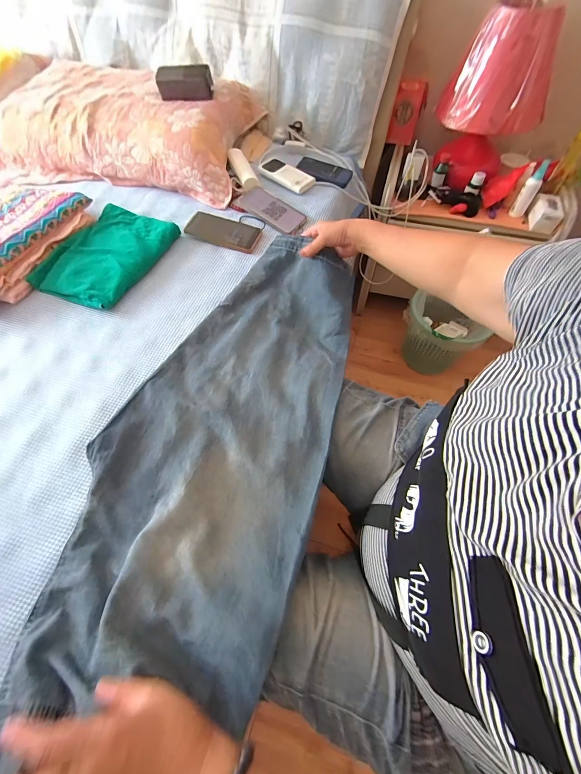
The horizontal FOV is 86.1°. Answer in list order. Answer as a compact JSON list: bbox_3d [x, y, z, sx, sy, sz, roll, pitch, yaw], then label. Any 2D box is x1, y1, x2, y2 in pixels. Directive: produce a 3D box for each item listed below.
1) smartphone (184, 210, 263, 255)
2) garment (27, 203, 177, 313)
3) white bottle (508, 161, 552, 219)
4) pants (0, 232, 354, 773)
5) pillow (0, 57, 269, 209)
[{"bbox_3d":[-0.153,-0.358,0.709,0.165,0.012,0.087,22,65,10],"label":"smartphone"},{"bbox_3d":[-0.380,-0.279,0.653,0.203,0.023,0.256,19,64,9],"label":"garment"},{"bbox_3d":[0.645,-0.528,0.839,0.042,0.116,0.050,35,67,18],"label":"white bottle"},{"bbox_3d":[-0.099,0.079,0.450,0.299,0.074,0.795,16,61,7],"label":"pants"},{"bbox_3d":[-0.452,-0.691,0.815,0.672,0.109,0.353,11,63,5],"label":"pillow"}]

